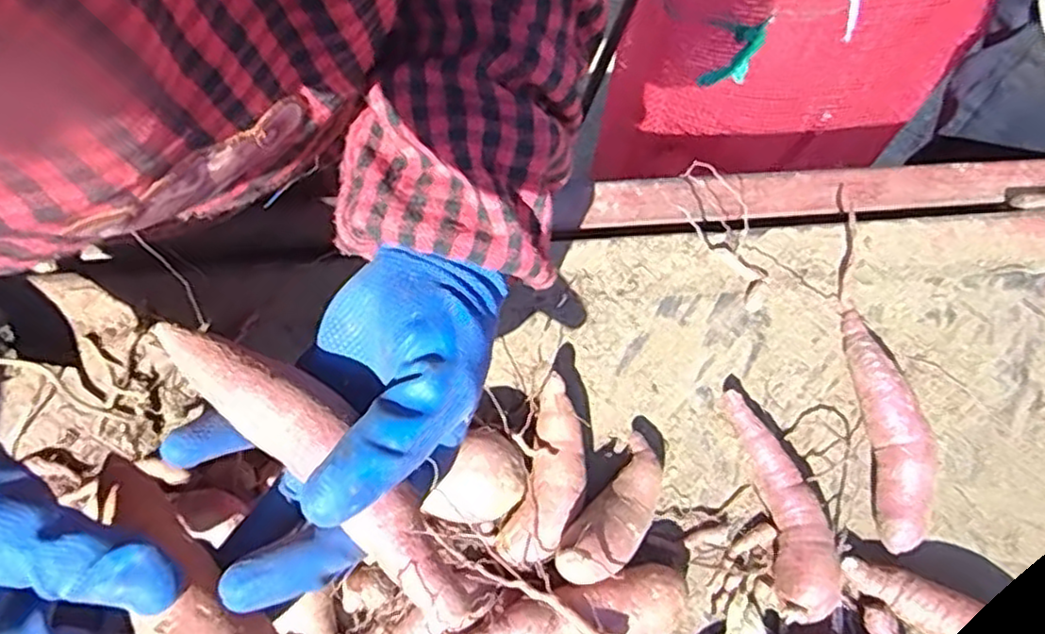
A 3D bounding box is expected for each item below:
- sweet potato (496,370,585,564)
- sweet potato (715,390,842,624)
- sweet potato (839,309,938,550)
[{"bbox_3d":[0.016,0.091,0.407,0.037,0.027,0.103,16,69,4],"label":"sweet potato"},{"bbox_3d":[0.151,0.104,0.409,0.034,0.028,0.129,-7,69,-5],"label":"sweet potato"},{"bbox_3d":[0.222,0.063,0.426,0.031,0.026,0.143,-1,69,-3],"label":"sweet potato"}]

